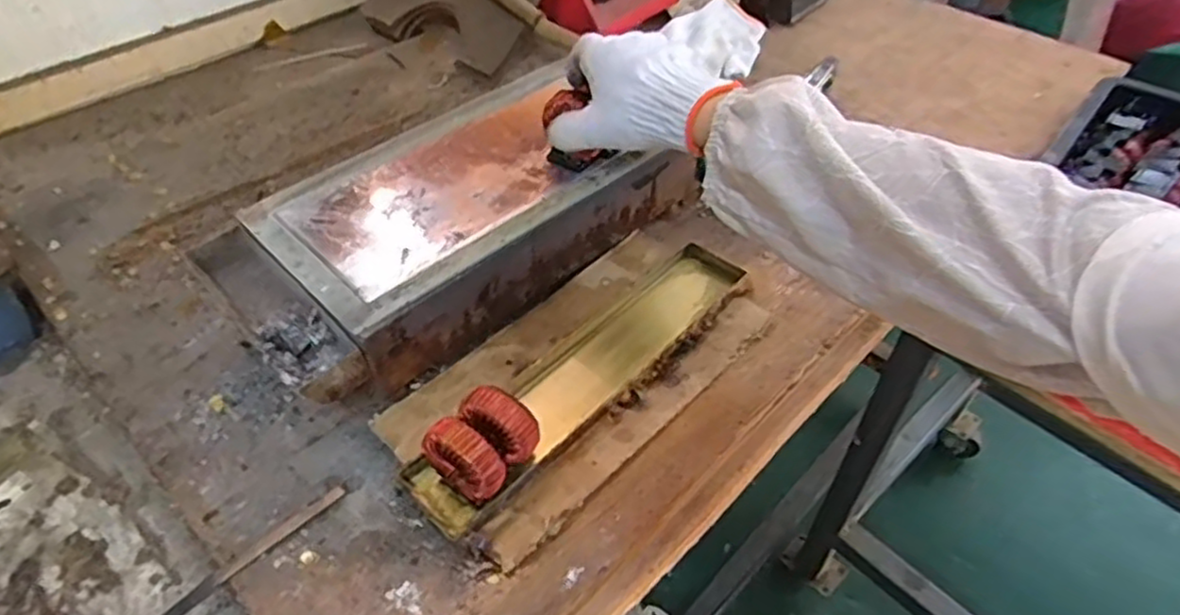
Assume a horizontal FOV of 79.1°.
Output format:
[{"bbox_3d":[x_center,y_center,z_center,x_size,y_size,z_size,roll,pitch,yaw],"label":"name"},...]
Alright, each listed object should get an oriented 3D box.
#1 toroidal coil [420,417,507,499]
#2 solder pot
[{"bbox_3d":[-0.076,0.096,0.434,0.055,0.056,0.024,26,51,23],"label":"toroidal coil"},{"bbox_3d":[-0.081,-0.085,0.585,0.333,0.083,0.177,-35,55,-29],"label":"solder pot"}]

